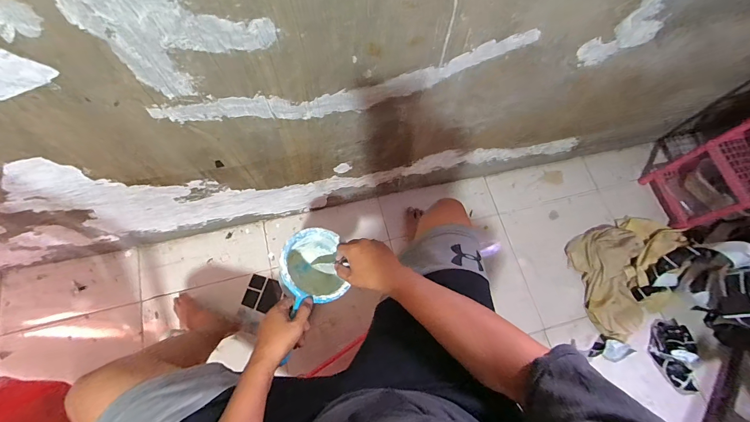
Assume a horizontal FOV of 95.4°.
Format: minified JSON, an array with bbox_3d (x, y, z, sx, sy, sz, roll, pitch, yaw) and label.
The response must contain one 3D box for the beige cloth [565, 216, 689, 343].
[{"bbox_3d":[0.852,0.191,1.119,0.397,0.078,0.332,-19,72,-9],"label":"beige cloth"}]

